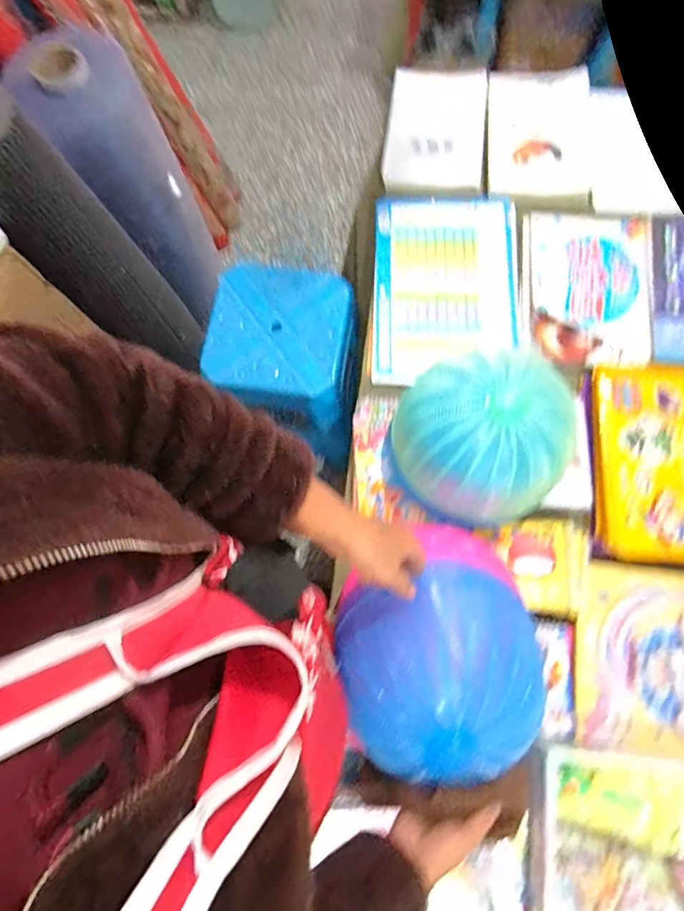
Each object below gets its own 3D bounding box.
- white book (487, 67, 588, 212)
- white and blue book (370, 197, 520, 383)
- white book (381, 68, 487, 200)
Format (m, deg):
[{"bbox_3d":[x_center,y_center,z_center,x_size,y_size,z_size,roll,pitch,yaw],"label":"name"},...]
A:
[{"bbox_3d":[0.375,-0.620,0.875,0.185,0.023,0.298,4,74,3],"label":"white book"},{"bbox_3d":[0.189,-0.313,0.837,0.254,0.027,0.379,3,76,2],"label":"white and blue book"},{"bbox_3d":[0.184,-0.640,0.902,0.185,0.040,0.272,5,77,3],"label":"white book"}]

